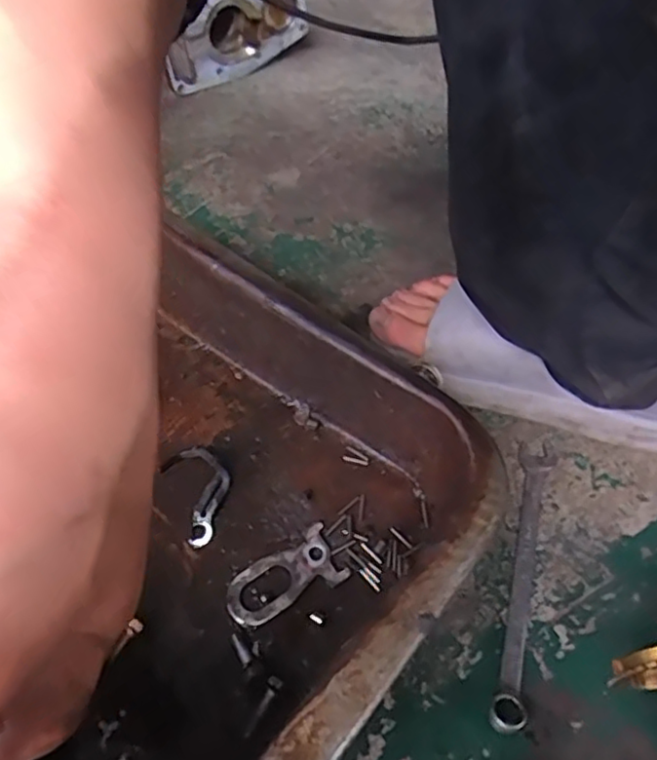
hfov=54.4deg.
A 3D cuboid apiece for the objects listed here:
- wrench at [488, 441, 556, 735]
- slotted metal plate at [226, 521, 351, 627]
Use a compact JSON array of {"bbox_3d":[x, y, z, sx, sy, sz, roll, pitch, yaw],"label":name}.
[{"bbox_3d":[0.128,0.122,0.416,0.023,0.011,0.199,13,52,9],"label":"wrench"},{"bbox_3d":[-0.028,0.123,0.400,0.073,0.009,0.039,-22,55,-18],"label":"slotted metal plate"}]

